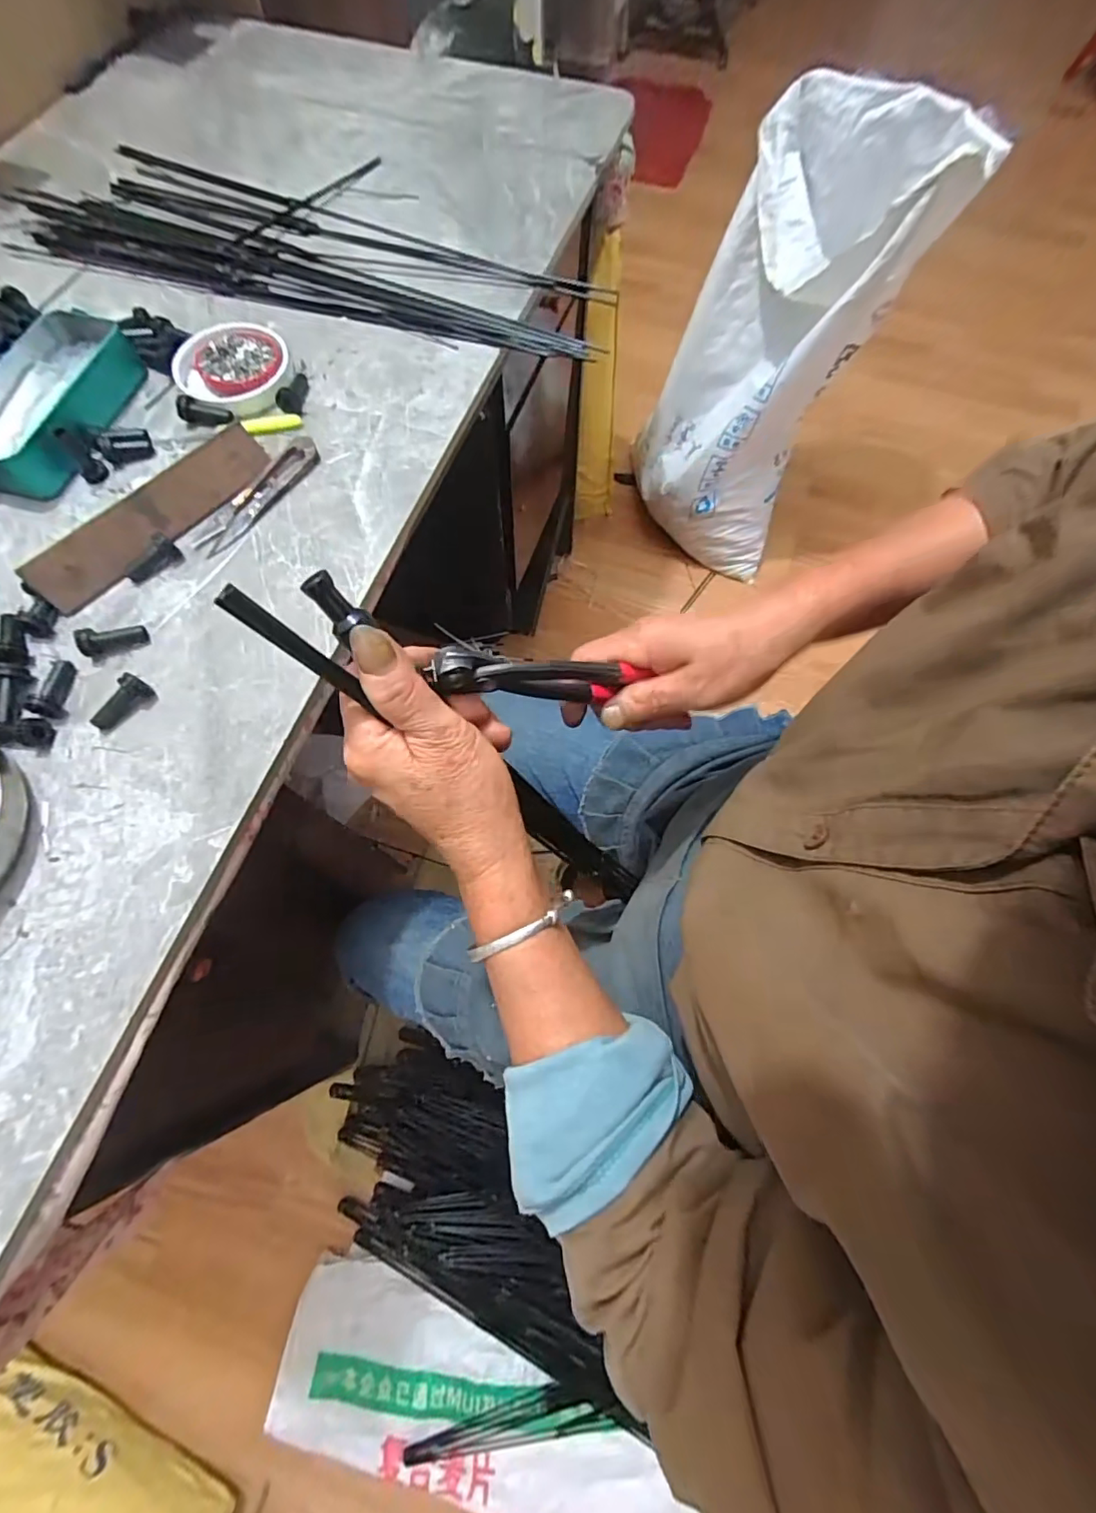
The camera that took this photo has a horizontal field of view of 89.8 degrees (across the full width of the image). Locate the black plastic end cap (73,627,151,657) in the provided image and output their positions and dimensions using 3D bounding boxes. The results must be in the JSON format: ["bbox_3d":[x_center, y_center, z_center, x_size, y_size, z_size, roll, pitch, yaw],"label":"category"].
[{"bbox_3d":[-0.285,-0.077,0.360,0.039,0.012,0.012,-15,69,-22],"label":"black plastic end cap"}]

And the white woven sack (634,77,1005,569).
[{"bbox_3d":[0.394,-0.702,1.022,0.314,0.718,0.255,32,48,12],"label":"white woven sack"}]

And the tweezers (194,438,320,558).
[{"bbox_3d":[-0.212,-0.195,0.411,0.026,0.006,0.119,29,73,11],"label":"tweezers"}]

